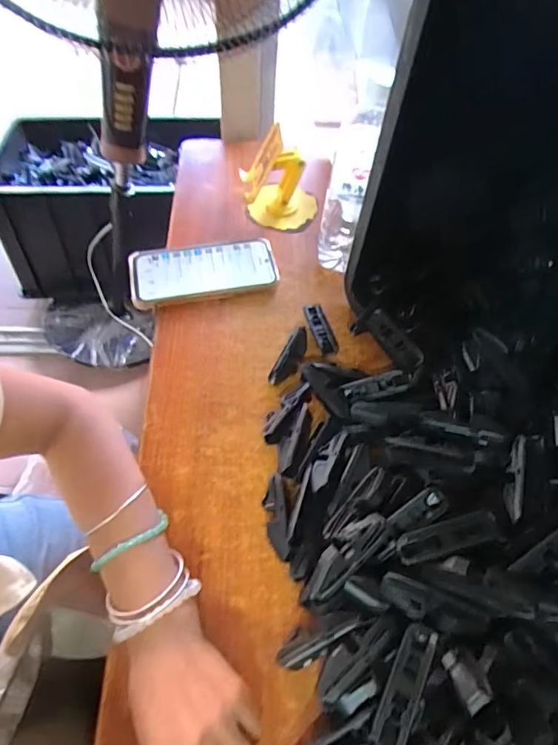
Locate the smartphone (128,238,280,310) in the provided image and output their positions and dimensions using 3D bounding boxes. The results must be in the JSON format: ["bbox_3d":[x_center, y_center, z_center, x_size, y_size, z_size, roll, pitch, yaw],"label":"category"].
[{"bbox_3d":[-0.090,-0.120,0.538,0.168,0.016,0.080,-11,60,-10],"label":"smartphone"}]

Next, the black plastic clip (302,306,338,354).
[{"bbox_3d":[0.046,-0.047,0.496,0.019,0.013,0.067,-14,61,-11],"label":"black plastic clip"}]

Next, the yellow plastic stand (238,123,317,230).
[{"bbox_3d":[0.001,-0.247,0.577,0.100,0.110,0.085,2,59,-2],"label":"yellow plastic stand"}]

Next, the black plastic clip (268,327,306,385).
[{"bbox_3d":[0.012,-0.017,0.484,0.023,0.009,0.072,24,61,11],"label":"black plastic clip"}]

